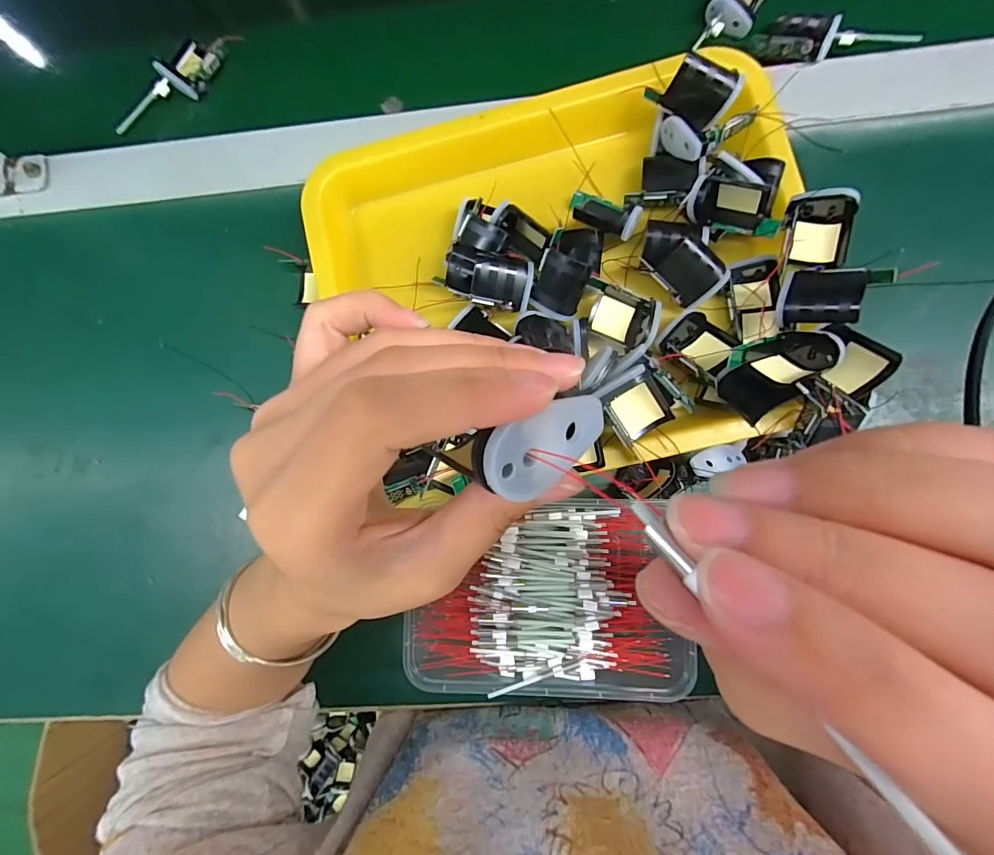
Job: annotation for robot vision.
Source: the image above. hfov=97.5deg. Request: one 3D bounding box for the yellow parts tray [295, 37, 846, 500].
[{"bbox_3d":[0.045,-0.102,0.294,0.322,0.053,0.264,-12,84,5],"label":"yellow parts tray"}]

